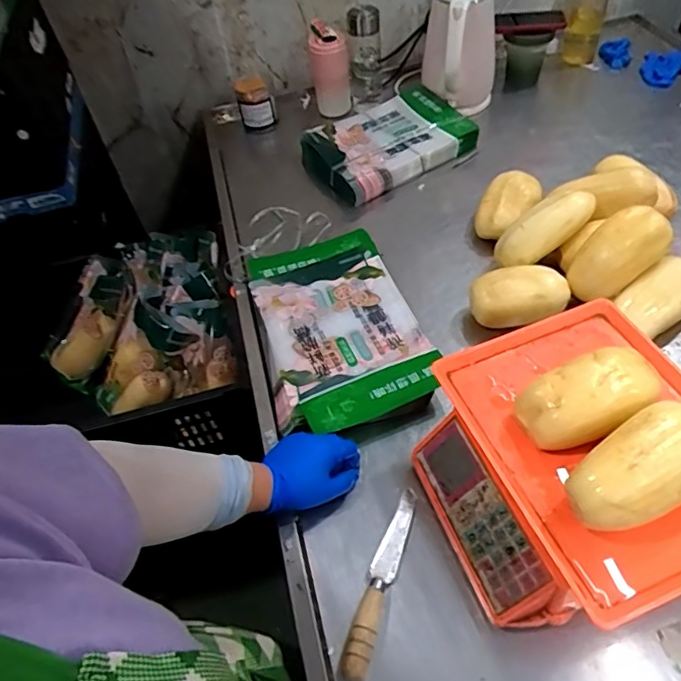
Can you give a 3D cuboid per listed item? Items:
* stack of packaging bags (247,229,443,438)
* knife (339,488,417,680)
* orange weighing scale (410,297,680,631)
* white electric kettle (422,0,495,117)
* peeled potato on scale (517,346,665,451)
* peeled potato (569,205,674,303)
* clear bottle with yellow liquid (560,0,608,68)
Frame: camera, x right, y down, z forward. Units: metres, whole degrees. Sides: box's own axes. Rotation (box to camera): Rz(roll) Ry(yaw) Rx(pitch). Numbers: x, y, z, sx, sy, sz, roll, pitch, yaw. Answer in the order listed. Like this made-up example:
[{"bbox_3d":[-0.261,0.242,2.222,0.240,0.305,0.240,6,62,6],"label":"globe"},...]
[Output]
[{"bbox_3d":[-0.009,-0.015,0.811,0.217,0.050,0.329,-18,51,-9],"label":"stack of packaging bags"},{"bbox_3d":[0.044,0.254,0.598,0.028,0.023,0.209,13,53,16],"label":"knife"},{"bbox_3d":[0.247,0.139,0.600,0.281,0.135,0.293,-20,51,-10],"label":"orange weighing scale"},{"bbox_3d":[0.238,-0.572,1.118,0.143,0.235,0.163,4,51,9],"label":"white electric kettle"},{"bbox_3d":[0.244,0.059,0.546,0.126,0.058,0.071,-19,51,-8],"label":"peeled potato on scale"},{"bbox_3d":[0.391,-0.121,0.787,0.084,0.140,0.069,44,27,17],"label":"peeled potato"},{"bbox_3d":[0.536,-0.717,1.210,0.078,0.204,0.074,12,53,16],"label":"clear bottle with yellow liquid"}]

